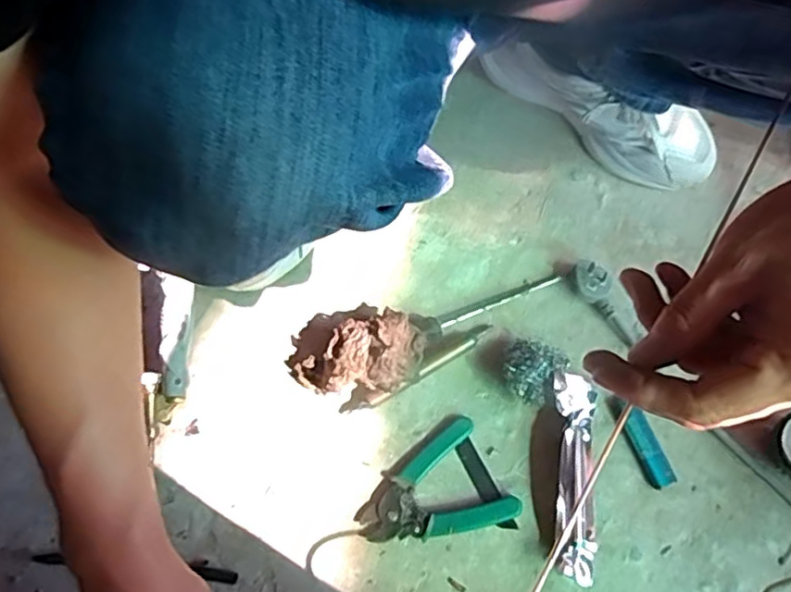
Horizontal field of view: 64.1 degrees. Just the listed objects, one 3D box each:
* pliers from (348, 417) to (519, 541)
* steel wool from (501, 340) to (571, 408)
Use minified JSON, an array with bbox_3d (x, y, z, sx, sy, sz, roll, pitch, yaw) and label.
[{"bbox_3d":[0.030,0.176,0.552,0.127,0.021,0.097,-24,70,-10],"label":"pliers"},{"bbox_3d":[0.128,0.069,0.594,0.053,0.038,0.063,33,71,12],"label":"steel wool"}]

